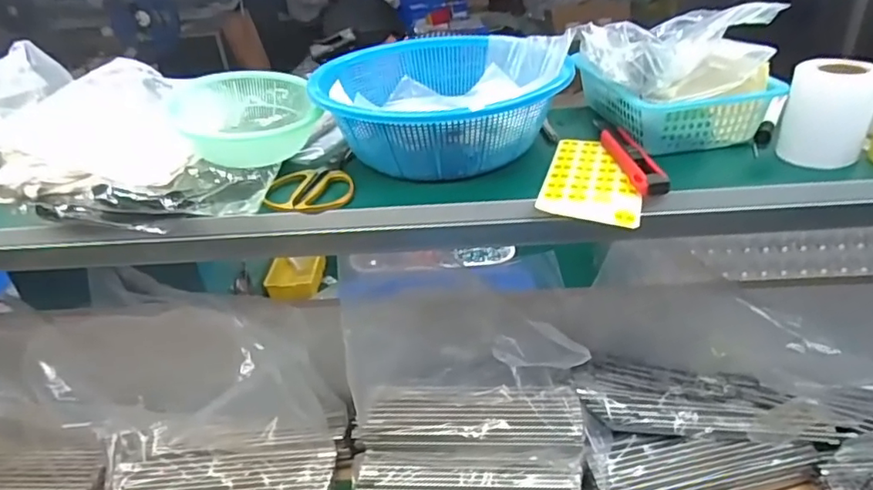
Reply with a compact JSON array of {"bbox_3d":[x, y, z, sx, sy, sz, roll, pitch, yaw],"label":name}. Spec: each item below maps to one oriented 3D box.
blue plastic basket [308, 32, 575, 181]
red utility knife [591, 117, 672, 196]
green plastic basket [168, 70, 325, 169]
[{"bbox_3d":[0.005,-0.162,0.643,0.268,0.087,0.238,-10,32,-8],"label":"blue plastic basket"},{"bbox_3d":[0.195,-0.098,0.594,0.029,0.016,0.170,-6,32,0],"label":"red utility knife"},{"bbox_3d":[-0.215,-0.149,0.648,0.149,0.057,0.150,-12,33,-11],"label":"green plastic basket"}]

